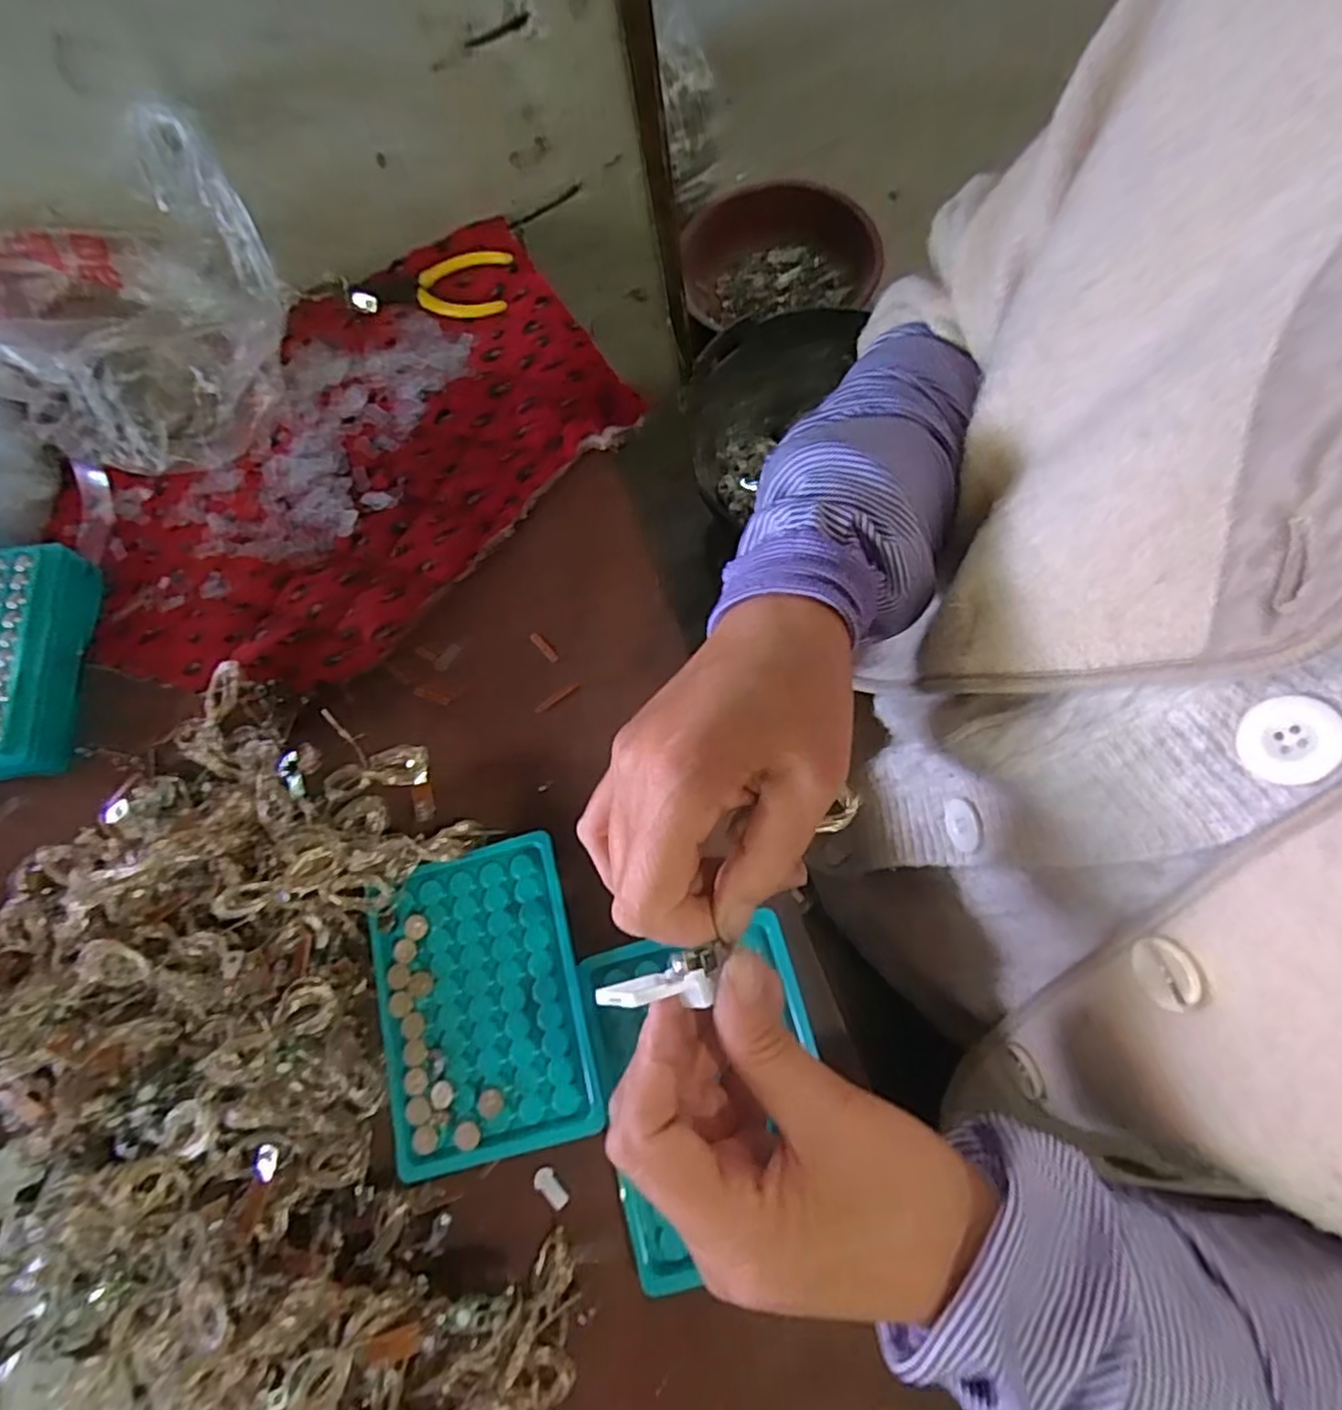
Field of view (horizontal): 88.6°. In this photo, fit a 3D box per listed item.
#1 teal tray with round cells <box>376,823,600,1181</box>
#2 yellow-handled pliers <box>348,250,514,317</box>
[{"bbox_3d":[-0.090,0.137,0.323,0.095,0.016,0.131,-17,71,2],"label":"teal tray with round cells"},{"bbox_3d":[-0.164,-0.284,0.456,0.111,0.016,0.052,1,72,3],"label":"yellow-handled pliers"}]

